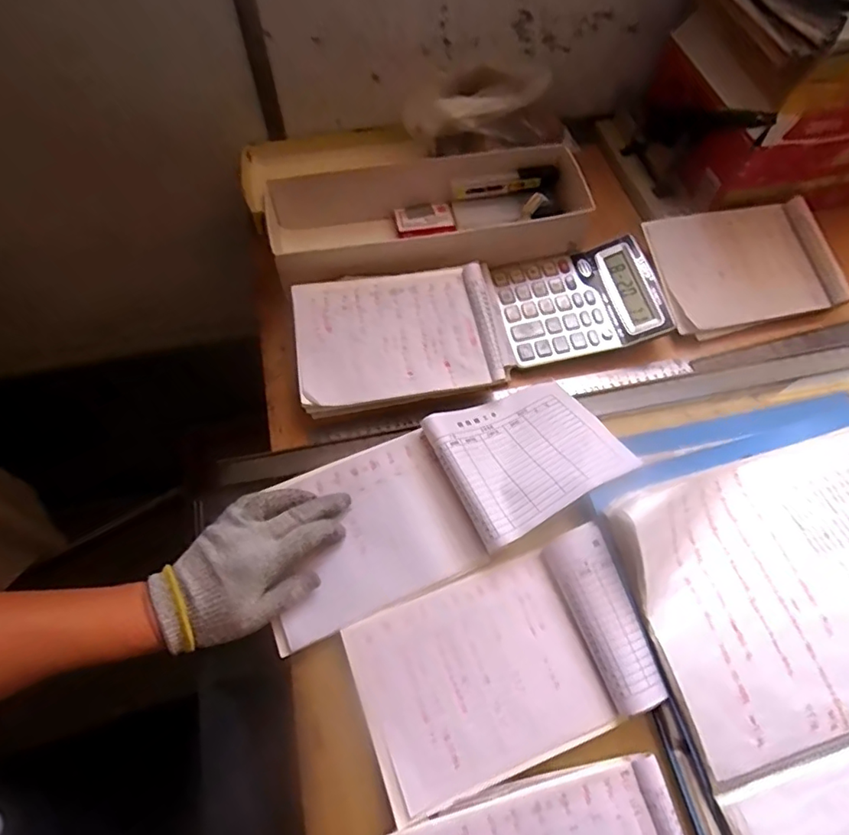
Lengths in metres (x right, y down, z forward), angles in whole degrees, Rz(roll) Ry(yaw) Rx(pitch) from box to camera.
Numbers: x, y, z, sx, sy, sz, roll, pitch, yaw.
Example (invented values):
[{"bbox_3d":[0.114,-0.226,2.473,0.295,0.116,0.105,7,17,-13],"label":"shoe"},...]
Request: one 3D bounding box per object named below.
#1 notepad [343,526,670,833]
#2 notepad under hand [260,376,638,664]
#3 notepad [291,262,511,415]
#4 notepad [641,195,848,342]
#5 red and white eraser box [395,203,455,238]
[{"bbox_3d":[0.061,0.190,0.427,0.221,0.024,0.140,-19,64,-10],"label":"notepad"},{"bbox_3d":[0.012,0.066,0.492,0.333,0.033,0.142,-29,66,-13],"label":"notepad under hand"},{"bbox_3d":[-0.024,-0.083,0.558,0.210,0.039,0.145,-11,63,-6],"label":"notepad"},{"bbox_3d":[0.350,-0.169,0.616,0.194,0.037,0.142,-13,63,-7],"label":"notepad"},{"bbox_3d":[0.001,-0.233,0.650,0.069,0.012,0.037,-10,63,-5],"label":"red and white eraser box"}]

